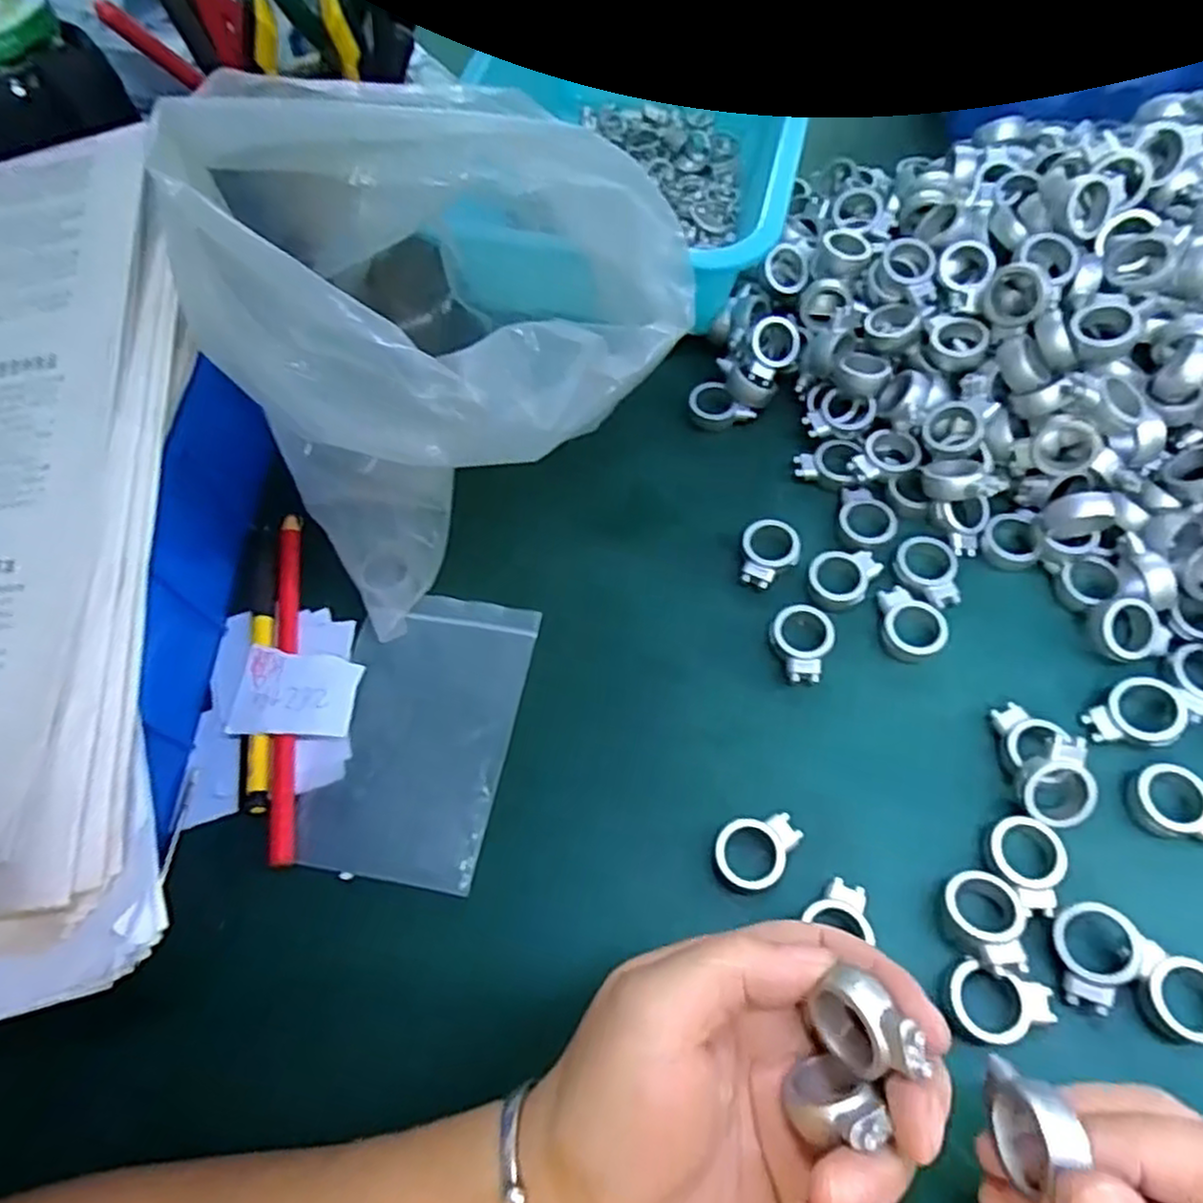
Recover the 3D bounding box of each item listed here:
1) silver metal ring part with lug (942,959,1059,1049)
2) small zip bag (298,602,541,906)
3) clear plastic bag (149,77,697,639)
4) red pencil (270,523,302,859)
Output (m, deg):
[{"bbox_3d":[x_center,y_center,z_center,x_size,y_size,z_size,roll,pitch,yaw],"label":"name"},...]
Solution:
[{"bbox_3d":[0.136,0.139,0.253,0.038,0.013,0.025,14,64,12],"label":"silver metal ring part with lug"},{"bbox_3d":[-0.077,0.054,0.319,0.076,0.004,0.123,9,62,6],"label":"small zip bag"},{"bbox_3d":[-0.058,-0.103,0.298,0.177,0.174,0.130,-42,67,-16],"label":"clear plastic bag"},{"bbox_3d":[-0.141,0.031,0.331,0.010,0.005,0.167,-11,62,-1],"label":"red pencil"}]

